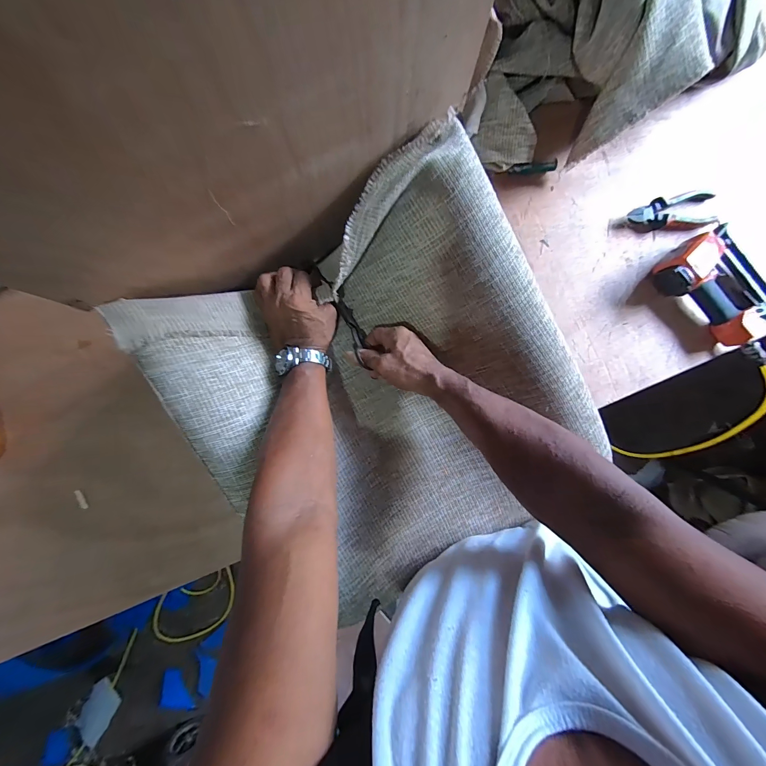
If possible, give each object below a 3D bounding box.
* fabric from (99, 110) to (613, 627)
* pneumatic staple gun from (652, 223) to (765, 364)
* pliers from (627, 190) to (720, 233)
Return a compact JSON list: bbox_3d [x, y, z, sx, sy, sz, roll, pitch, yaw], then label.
[{"bbox_3d":[0.010,0.018,0.422,0.441,0.119,0.469,-30,90,-2],"label":"fabric"},{"bbox_3d":[0.609,-0.156,0.574,0.148,0.064,0.239,-43,90,-2],"label":"pneumatic staple gun"},{"bbox_3d":[0.529,-0.307,0.592,0.170,0.028,0.067,-13,89,-2],"label":"pliers"}]

